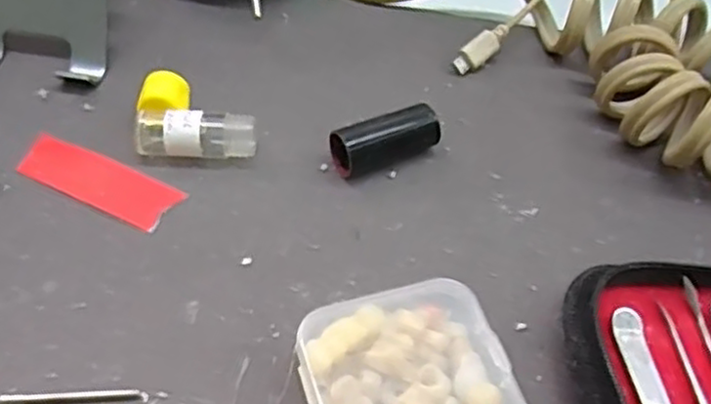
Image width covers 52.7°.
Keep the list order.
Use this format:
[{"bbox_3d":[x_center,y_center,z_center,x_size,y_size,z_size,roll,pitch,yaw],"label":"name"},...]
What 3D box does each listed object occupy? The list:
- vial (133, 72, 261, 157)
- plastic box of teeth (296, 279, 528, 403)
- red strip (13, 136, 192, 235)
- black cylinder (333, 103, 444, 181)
[{"bbox_3d":[-0.060,-0.031,0.272,0.045,0.018,0.031,8,51,4],"label":"vial"},{"bbox_3d":[0.014,0.054,0.205,0.056,0.020,0.054,-14,53,-13],"label":"plastic box of teeth"},{"bbox_3d":[-0.094,-0.008,0.261,0.061,0.004,0.022,22,53,15],"label":"red strip"},{"bbox_3d":[0.011,-0.024,0.269,0.042,0.020,0.014,-22,55,-19],"label":"black cylinder"}]

